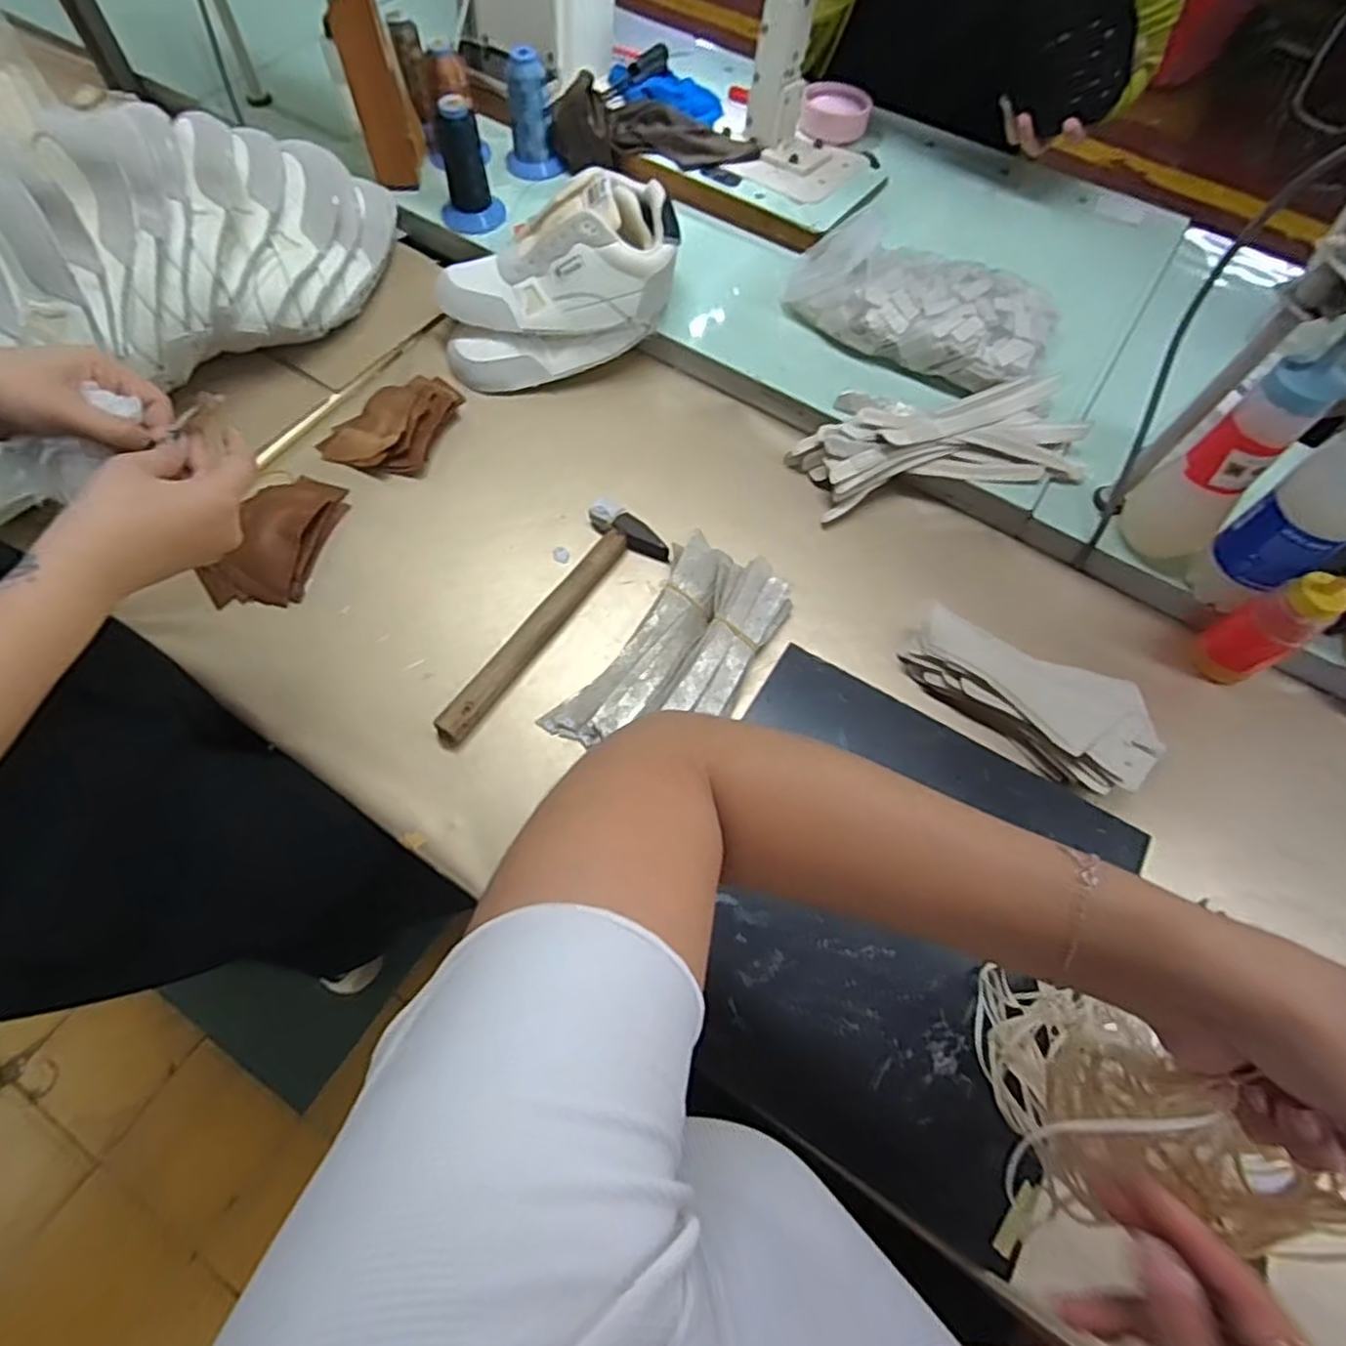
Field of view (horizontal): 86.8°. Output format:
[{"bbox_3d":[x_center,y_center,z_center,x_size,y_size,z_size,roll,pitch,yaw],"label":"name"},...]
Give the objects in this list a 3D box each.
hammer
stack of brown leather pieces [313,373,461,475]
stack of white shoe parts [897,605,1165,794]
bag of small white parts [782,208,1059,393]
[{"bbox_3d":[-0.109,-0.044,0.607,0.080,0.027,0.251,35,68,14],"label":"hammer"},{"bbox_3d":[-0.277,-0.253,0.702,0.107,0.019,0.128,15,65,6],"label":"stack of brown leather pieces"},{"bbox_3d":[0.292,0.012,0.576,0.202,0.039,0.097,35,68,14],"label":"stack of white shoe parts"},{"bbox_3d":[0.246,-0.367,0.721,0.262,0.059,0.135,29,67,12],"label":"bag of small white parts"}]

